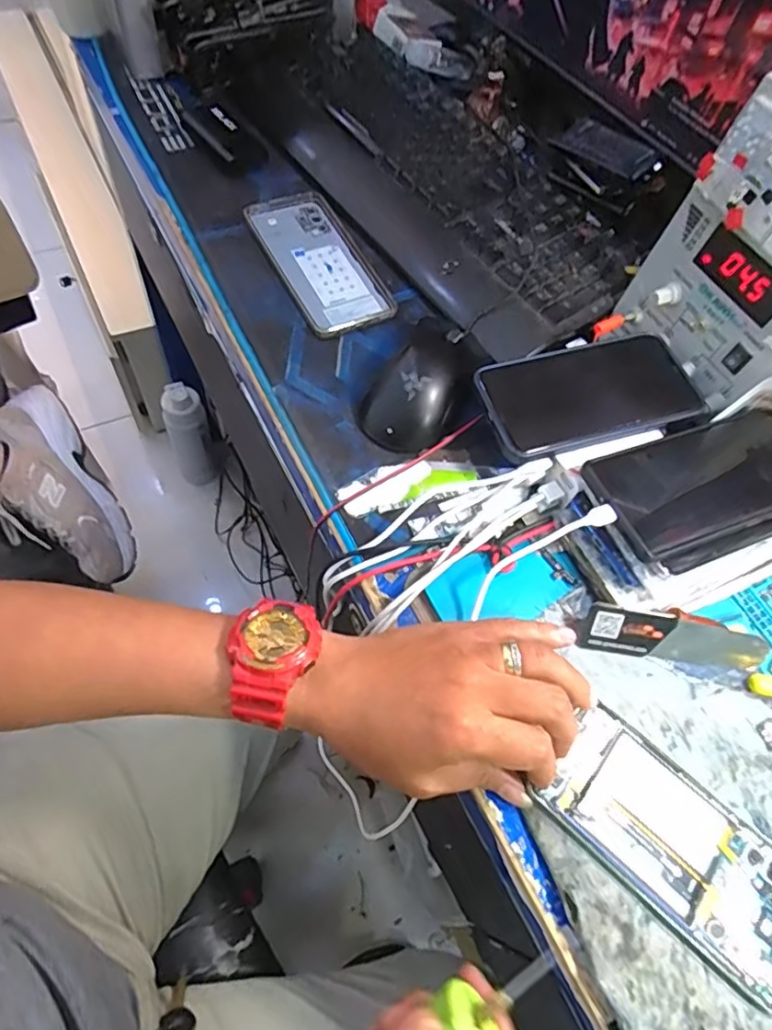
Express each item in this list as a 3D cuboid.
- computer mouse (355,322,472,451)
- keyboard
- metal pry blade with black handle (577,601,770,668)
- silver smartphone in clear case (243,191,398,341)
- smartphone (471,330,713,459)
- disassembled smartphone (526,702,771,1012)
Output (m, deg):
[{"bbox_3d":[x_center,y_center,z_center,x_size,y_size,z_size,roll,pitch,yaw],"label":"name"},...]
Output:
[{"bbox_3d":[0.029,-0.099,0.445,0.069,0.032,0.109,31,62,8],"label":"computer mouse"},{"bbox_3d":[0.038,-0.329,0.554,0.180,0.020,0.443,-28,70,-14],"label":"keyboard"},{"bbox_3d":[0.183,0.079,0.371,0.115,0.005,0.032,9,106,-2],"label":"metal pry blade with black handle"},{"bbox_3d":[-0.057,-0.224,0.515,0.081,0.014,0.169,-22,67,-19],"label":"silver smartphone in clear case"},{"bbox_3d":[0.149,-0.090,0.419,0.158,0.011,0.078,-15,66,-10],"label":"smartphone"},{"bbox_3d":[0.163,0.182,0.322,0.143,0.014,0.075,39,70,15],"label":"disassembled smartphone"}]

